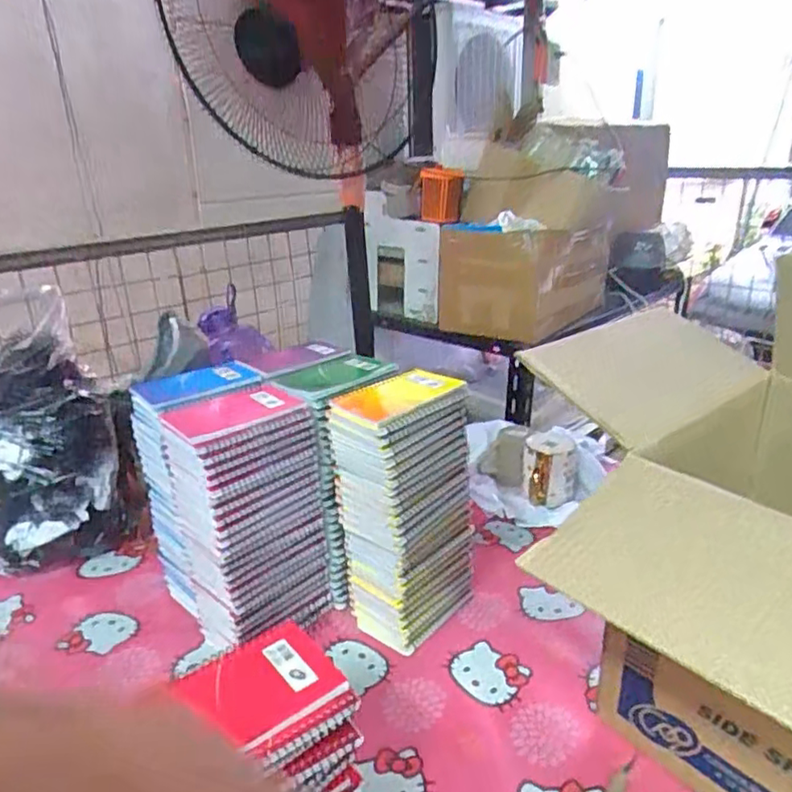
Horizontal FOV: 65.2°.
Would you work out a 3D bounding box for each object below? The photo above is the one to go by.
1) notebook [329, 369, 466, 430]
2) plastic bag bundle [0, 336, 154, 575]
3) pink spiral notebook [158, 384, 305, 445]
[{"bbox_3d":[0.002,-0.001,0.671,0.129,0.010,0.084,-22,30,-33],"label":"notebook"},{"bbox_3d":[-0.462,0.080,0.828,0.174,0.302,0.050,-12,24,-22],"label":"plastic bag bundle"},{"bbox_3d":[-0.175,0.013,0.659,0.133,0.009,0.113,-22,29,-38],"label":"pink spiral notebook"}]

